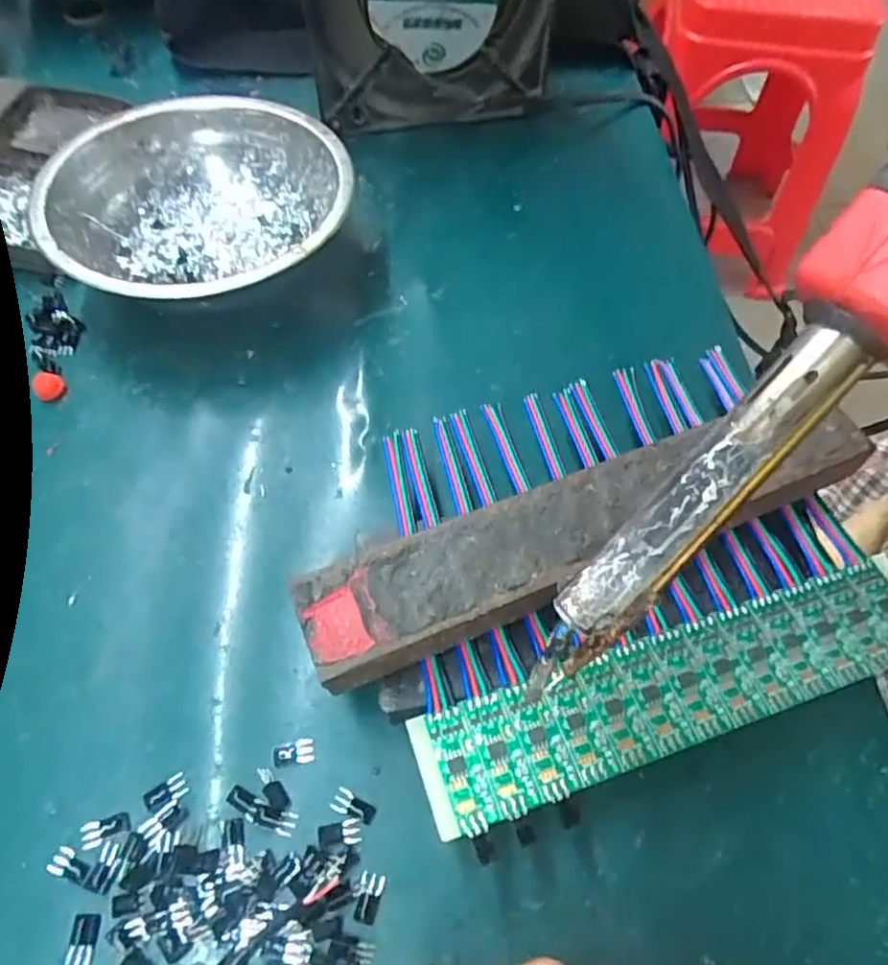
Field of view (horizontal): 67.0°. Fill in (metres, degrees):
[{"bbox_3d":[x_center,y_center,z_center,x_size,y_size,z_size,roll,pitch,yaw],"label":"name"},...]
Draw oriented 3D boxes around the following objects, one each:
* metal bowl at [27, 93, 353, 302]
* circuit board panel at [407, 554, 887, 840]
[{"bbox_3d":[-0.103,-0.117,0.293,0.119,0.038,0.120,1,59,-1],"label":"metal bowl"},{"bbox_3d":[0.072,0.059,0.198,0.162,0.004,0.031,-16,58,-10],"label":"circuit board panel"}]

